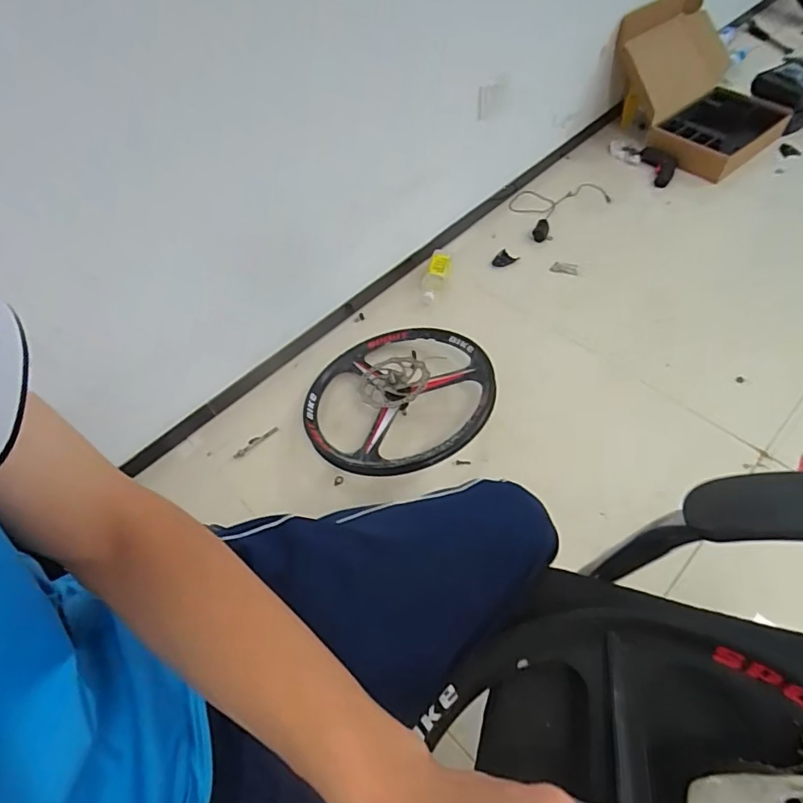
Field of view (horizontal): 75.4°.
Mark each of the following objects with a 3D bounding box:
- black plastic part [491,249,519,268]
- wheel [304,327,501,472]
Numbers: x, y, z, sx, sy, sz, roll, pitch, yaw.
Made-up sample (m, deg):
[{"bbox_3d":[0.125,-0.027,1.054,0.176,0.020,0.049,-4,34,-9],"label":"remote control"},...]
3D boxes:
[{"bbox_3d":[0.289,-0.399,1.446,0.076,0.027,0.043,-9,54,-2],"label":"black plastic part"},{"bbox_3d":[-0.012,-0.013,1.107,0.403,0.085,0.398,-2,56,3],"label":"wheel"}]

